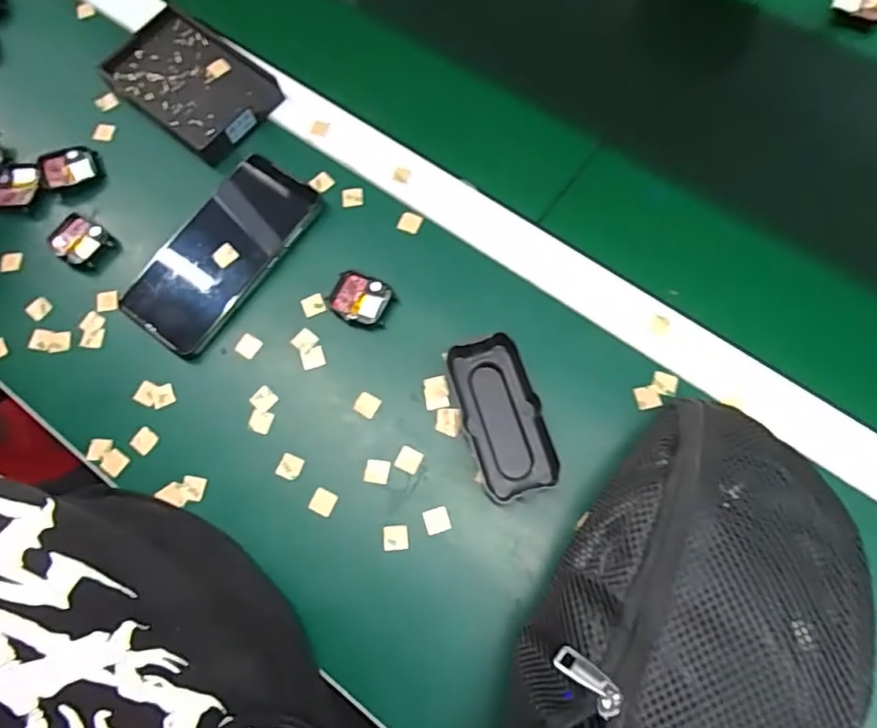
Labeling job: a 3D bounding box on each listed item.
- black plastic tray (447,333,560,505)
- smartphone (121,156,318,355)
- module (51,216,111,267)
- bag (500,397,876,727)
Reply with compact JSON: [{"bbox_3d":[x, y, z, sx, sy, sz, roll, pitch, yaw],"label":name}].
[{"bbox_3d":[0.043,0.036,0.400,0.051,0.026,0.106,-17,72,-3],"label":"black plastic tray"},{"bbox_3d":[-0.169,-0.087,0.457,0.077,0.013,0.162,34,77,12],"label":"smartphone"},{"bbox_3d":[-0.287,-0.098,0.467,0.042,0.010,0.036,29,75,11],"label":"module"},{"bbox_3d":[0.123,0.156,0.317,0.137,0.096,0.276,30,76,11],"label":"bag"}]

